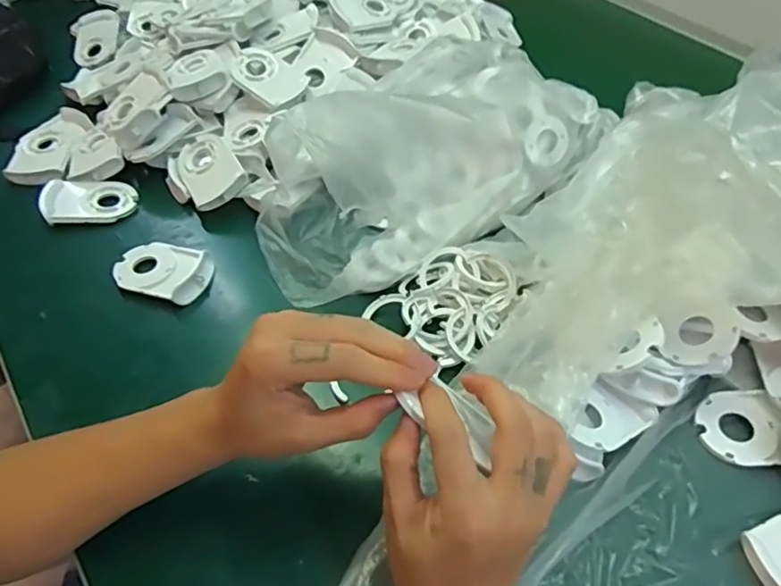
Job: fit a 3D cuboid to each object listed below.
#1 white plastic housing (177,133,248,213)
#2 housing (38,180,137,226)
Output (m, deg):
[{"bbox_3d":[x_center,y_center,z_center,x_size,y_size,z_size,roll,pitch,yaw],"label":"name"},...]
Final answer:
[{"bbox_3d":[-0.179,-0.122,0.602,0.057,0.017,0.084,-38,59,3],"label":"white plastic housing"},{"bbox_3d":[-0.296,-0.090,0.594,0.087,0.016,0.049,-5,50,-4],"label":"housing"}]

